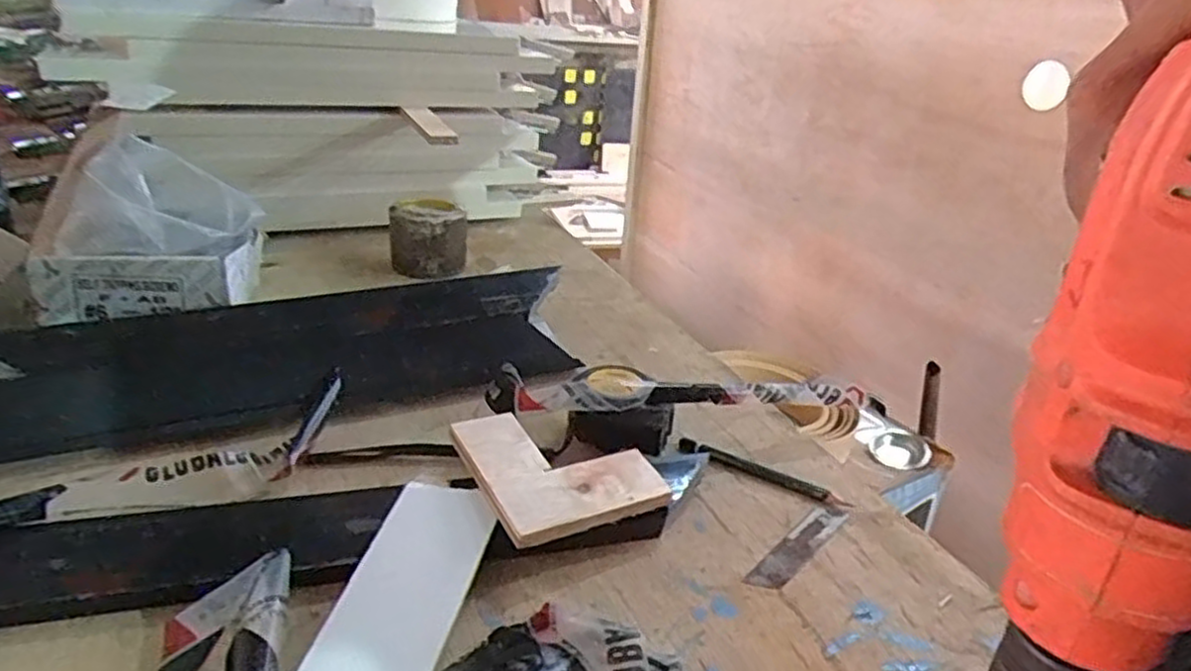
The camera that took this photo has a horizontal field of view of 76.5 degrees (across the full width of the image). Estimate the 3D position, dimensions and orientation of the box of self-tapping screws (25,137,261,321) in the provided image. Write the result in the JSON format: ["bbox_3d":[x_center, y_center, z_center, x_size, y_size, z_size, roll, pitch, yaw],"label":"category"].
[{"bbox_3d":[-0.325,-0.085,0.558,0.132,0.093,0.111,-3,26,-16],"label":"box of self-tapping screws"}]

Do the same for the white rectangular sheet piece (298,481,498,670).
[{"bbox_3d":[-0.083,0.111,0.339,0.050,0.004,0.118,17,36,5],"label":"white rectangular sheet piece"}]

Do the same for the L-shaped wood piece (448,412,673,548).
[{"bbox_3d":[-0.020,0.067,0.406,0.088,0.009,0.088,-12,39,-29],"label":"L-shaped wood piece"}]

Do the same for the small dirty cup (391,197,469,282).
[{"bbox_3d":[-0.160,-0.092,0.726,0.070,0.064,0.053,-2,26,-16],"label":"small dirty cup"}]

